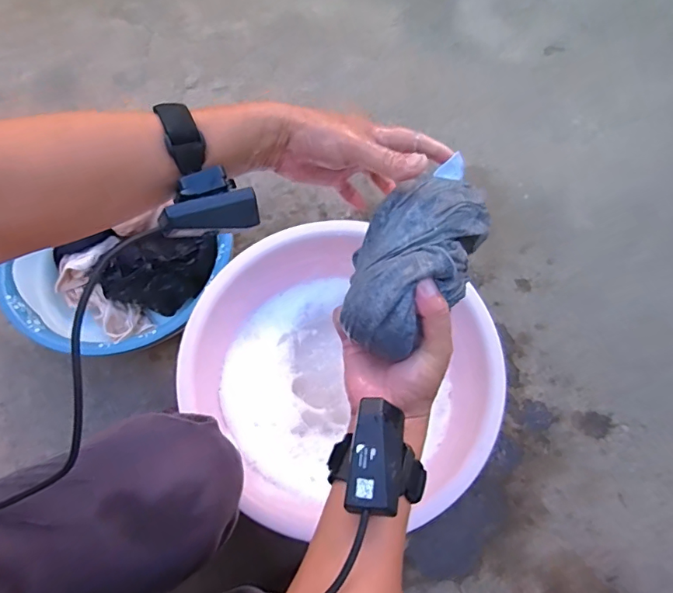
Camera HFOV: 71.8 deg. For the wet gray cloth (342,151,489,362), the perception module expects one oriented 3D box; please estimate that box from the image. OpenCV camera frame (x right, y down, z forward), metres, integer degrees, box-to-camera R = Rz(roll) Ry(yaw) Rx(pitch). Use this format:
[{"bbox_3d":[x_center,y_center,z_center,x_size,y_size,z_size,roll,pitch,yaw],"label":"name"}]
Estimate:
[{"bbox_3d":[0.064,-0.034,0.378,0.087,0.066,0.166,29,73,10],"label":"wet gray cloth"}]

